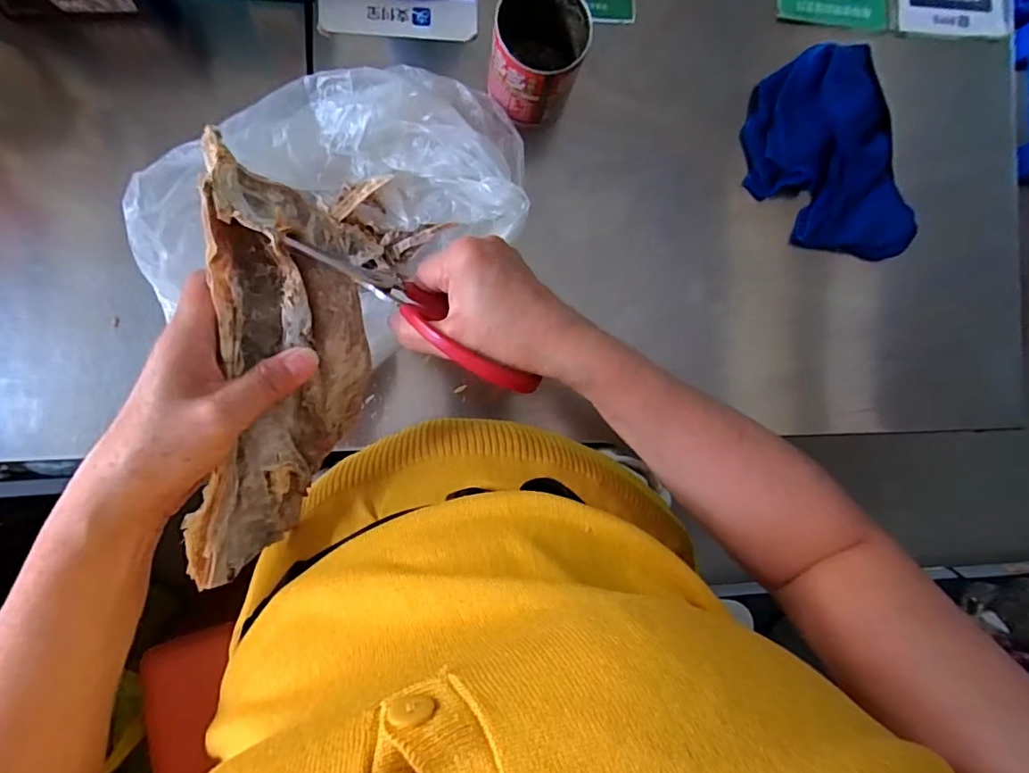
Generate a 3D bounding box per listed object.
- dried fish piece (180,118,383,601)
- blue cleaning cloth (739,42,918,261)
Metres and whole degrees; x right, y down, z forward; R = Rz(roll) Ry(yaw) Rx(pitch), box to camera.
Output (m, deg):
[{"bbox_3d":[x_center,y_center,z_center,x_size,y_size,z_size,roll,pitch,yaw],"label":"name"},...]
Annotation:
[{"bbox_3d":[-0.125,-0.010,0.290,0.074,0.061,0.214,4,89,-6],"label":"dried fish piece"},{"bbox_3d":[0.254,-0.185,0.431,0.117,0.030,0.163,-11,90,-7],"label":"blue cleaning cloth"}]

